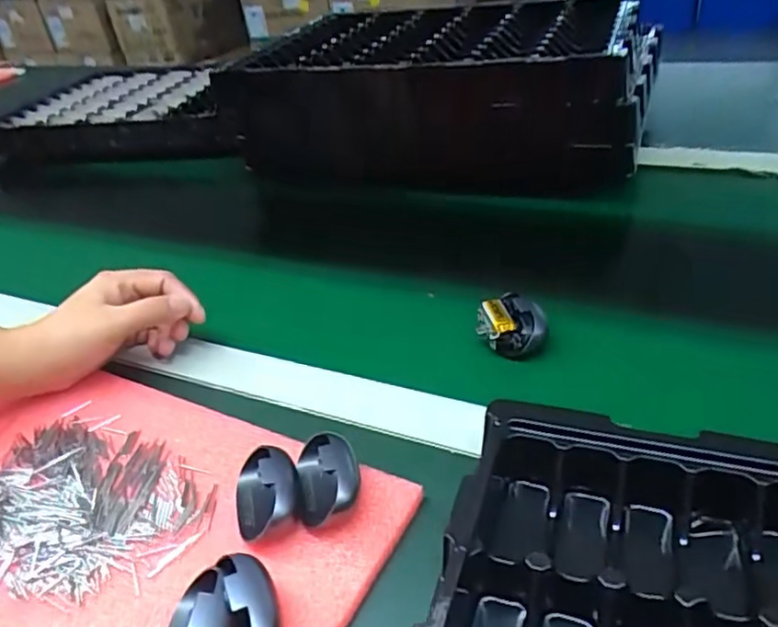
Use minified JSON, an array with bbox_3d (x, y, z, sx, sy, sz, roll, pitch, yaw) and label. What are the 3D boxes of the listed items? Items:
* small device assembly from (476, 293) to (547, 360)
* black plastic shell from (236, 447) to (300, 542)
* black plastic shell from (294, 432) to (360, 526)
[{"bbox_3d":[0.090,0.008,0.467,0.049,0.028,0.044,1,36,14],"label":"small device assembly"},{"bbox_3d":[-0.069,0.098,0.355,0.035,0.025,0.041,-11,35,-3],"label":"black plastic shell"},{"bbox_3d":[-0.034,0.092,0.354,0.036,0.032,0.046,-13,35,-5],"label":"black plastic shell"}]

